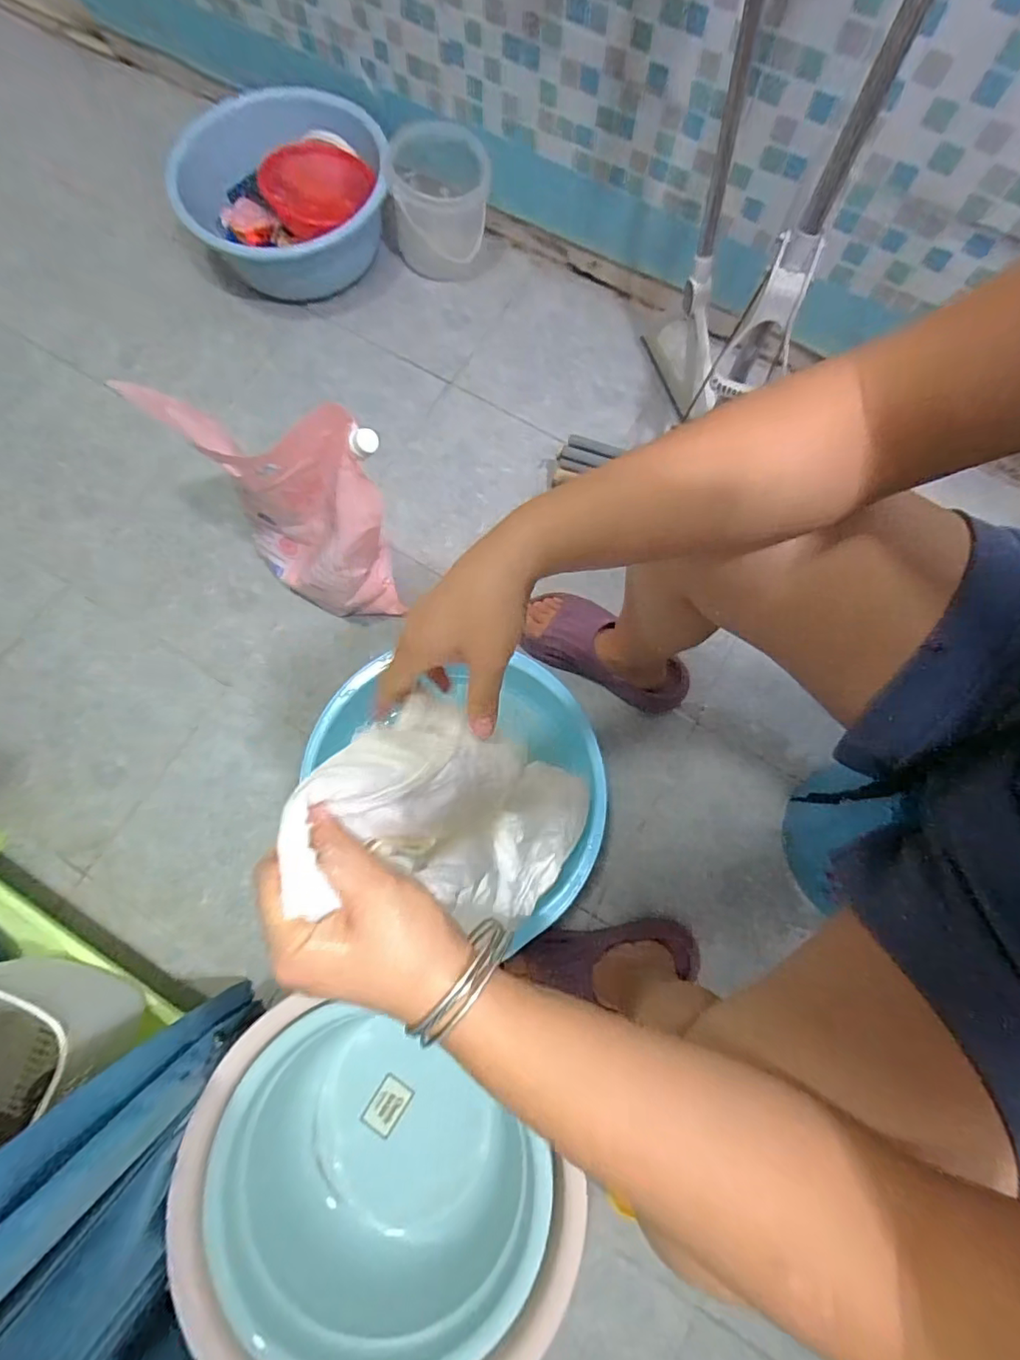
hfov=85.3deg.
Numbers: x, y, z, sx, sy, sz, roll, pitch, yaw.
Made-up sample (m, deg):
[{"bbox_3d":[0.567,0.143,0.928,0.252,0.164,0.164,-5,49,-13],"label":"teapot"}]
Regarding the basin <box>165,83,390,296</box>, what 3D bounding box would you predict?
[{"bbox_3d":[-0.369,-0.819,0.953,0.325,0.139,0.332,0,74,0],"label":"basin"}]

